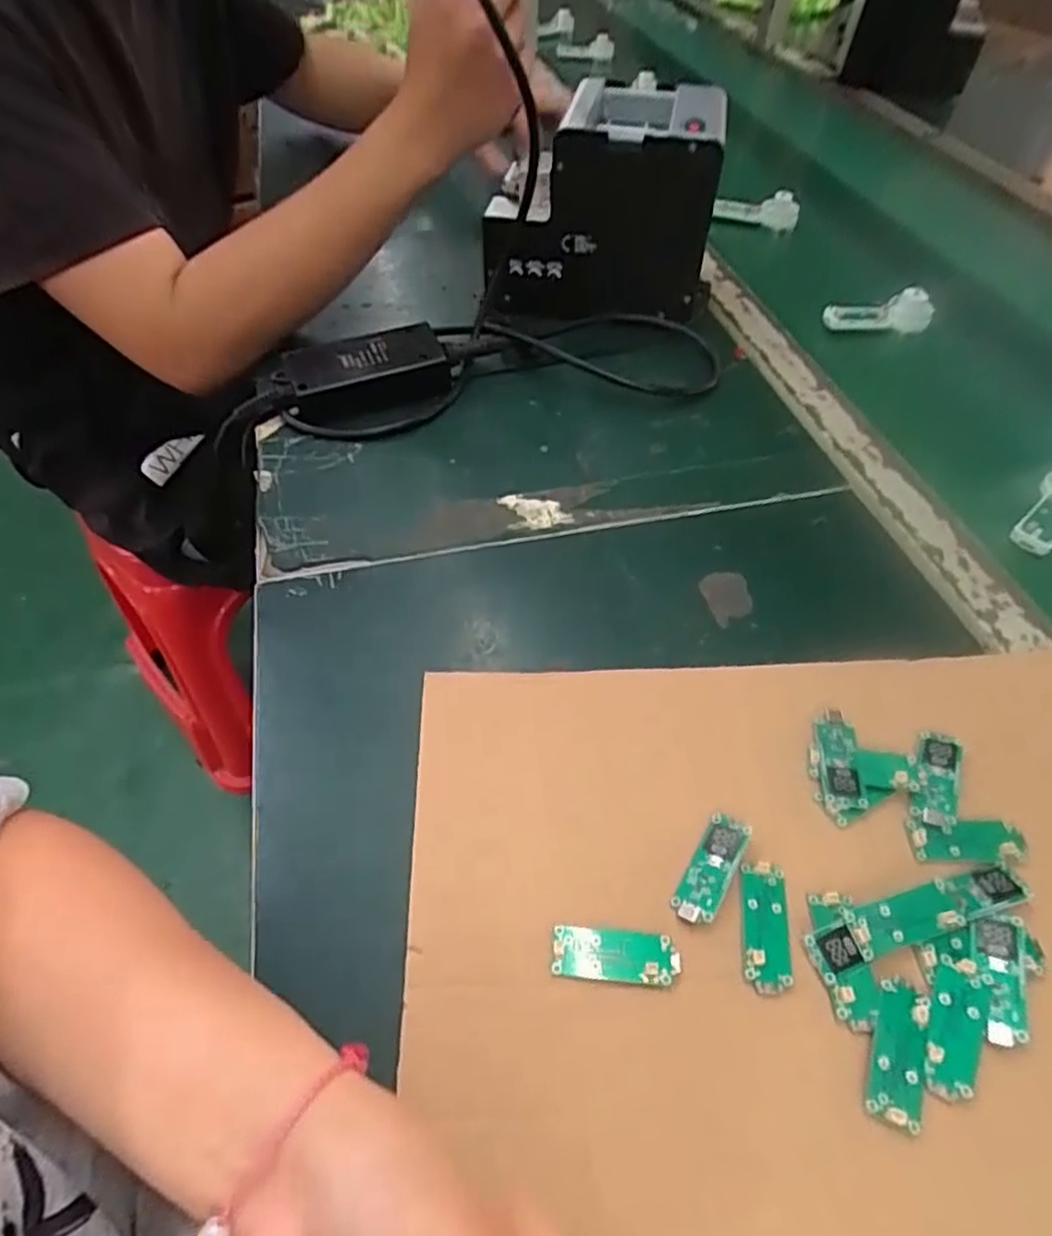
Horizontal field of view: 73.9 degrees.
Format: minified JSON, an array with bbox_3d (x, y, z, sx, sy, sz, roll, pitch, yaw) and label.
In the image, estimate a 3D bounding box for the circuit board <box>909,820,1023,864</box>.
[{"bbox_3d":[0.200,0.101,0.316,0.048,0.004,0.018,1,50,1],"label":"circuit board"}]

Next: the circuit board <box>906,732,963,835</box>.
[{"bbox_3d":[0.194,0.076,0.333,0.021,0.007,0.049,13,55,22],"label":"circuit board"}]

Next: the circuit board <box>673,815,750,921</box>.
[{"bbox_3d":[0.082,0.111,0.308,0.019,0.007,0.050,26,55,20],"label":"circuit board"}]

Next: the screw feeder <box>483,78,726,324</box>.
[{"bbox_3d":[0.065,-0.344,0.588,0.173,0.138,0.136,9,51,8],"label":"screw feeder"}]

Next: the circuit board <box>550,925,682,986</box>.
[{"bbox_3d":[0.037,0.138,0.287,0.051,0.006,0.019,3,51,3],"label":"circuit board"}]

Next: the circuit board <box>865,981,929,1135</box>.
[{"bbox_3d":[0.142,0.165,0.265,0.019,0.005,0.048,20,53,16],"label":"circuit board"}]

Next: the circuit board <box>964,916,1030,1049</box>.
[{"bbox_3d":[0.190,0.144,0.279,0.021,0.005,0.049,12,51,10],"label":"circuit board"}]

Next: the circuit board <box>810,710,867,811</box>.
[{"bbox_3d":[0.152,0.069,0.344,0.021,0.007,0.052,8,51,6],"label":"circuit board"}]

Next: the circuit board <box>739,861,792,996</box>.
[{"bbox_3d":[0.101,0.129,0.294,0.019,0.004,0.051,7,51,6],"label":"circuit board"}]

